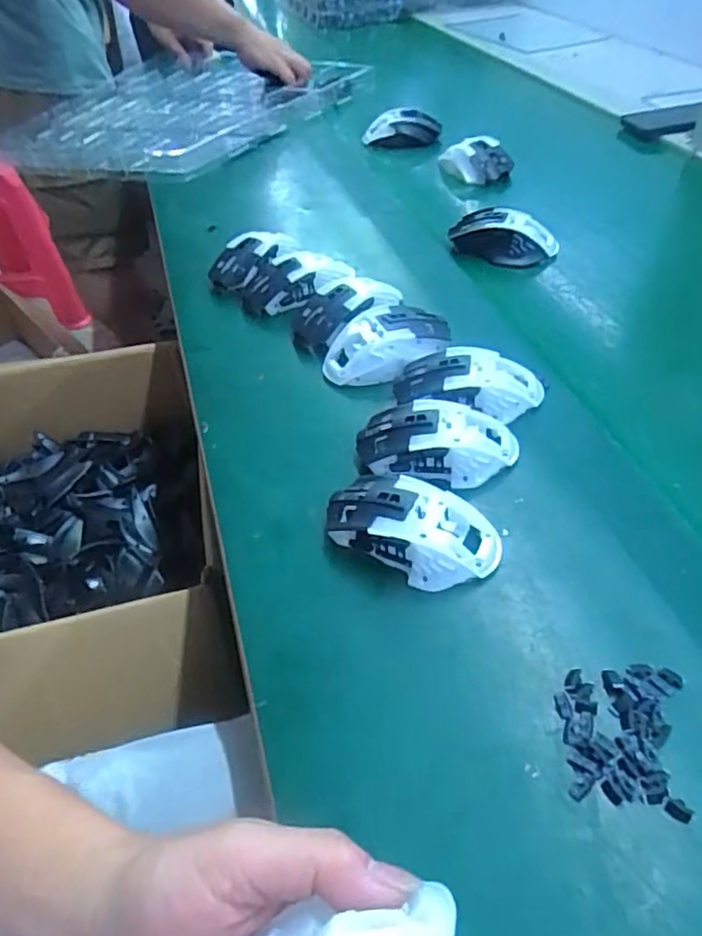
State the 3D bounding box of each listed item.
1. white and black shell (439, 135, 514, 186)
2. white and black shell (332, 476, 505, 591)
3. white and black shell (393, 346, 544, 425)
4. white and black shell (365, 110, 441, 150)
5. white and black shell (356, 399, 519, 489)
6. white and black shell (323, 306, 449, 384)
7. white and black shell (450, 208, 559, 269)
[{"bbox_3d":[0.163,-0.395,0.810,0.081,0.052,0.054,-5,45,0],"label":"white and black shell"},{"bbox_3d":[0.039,0.039,0.411,0.117,0.035,0.062,16,49,20],"label":"white and black shell"},{"bbox_3d":[0.094,-0.065,0.498,0.118,0.042,0.061,3,46,8],"label":"white and black shell"},{"bbox_3d":[0.075,-0.489,0.908,0.110,0.049,0.032,-4,46,2],"label":"white and black shell"},{"bbox_3d":[0.063,-0.019,0.460,0.114,0.037,0.058,3,46,8],"label":"white and black shell"},{"bbox_3d":[0.032,-0.107,0.548,0.114,0.040,0.070,-7,46,-2],"label":"white and black shell"},{"bbox_3d":[0.161,-0.245,0.663,0.105,0.040,0.062,21,51,23],"label":"white and black shell"}]

